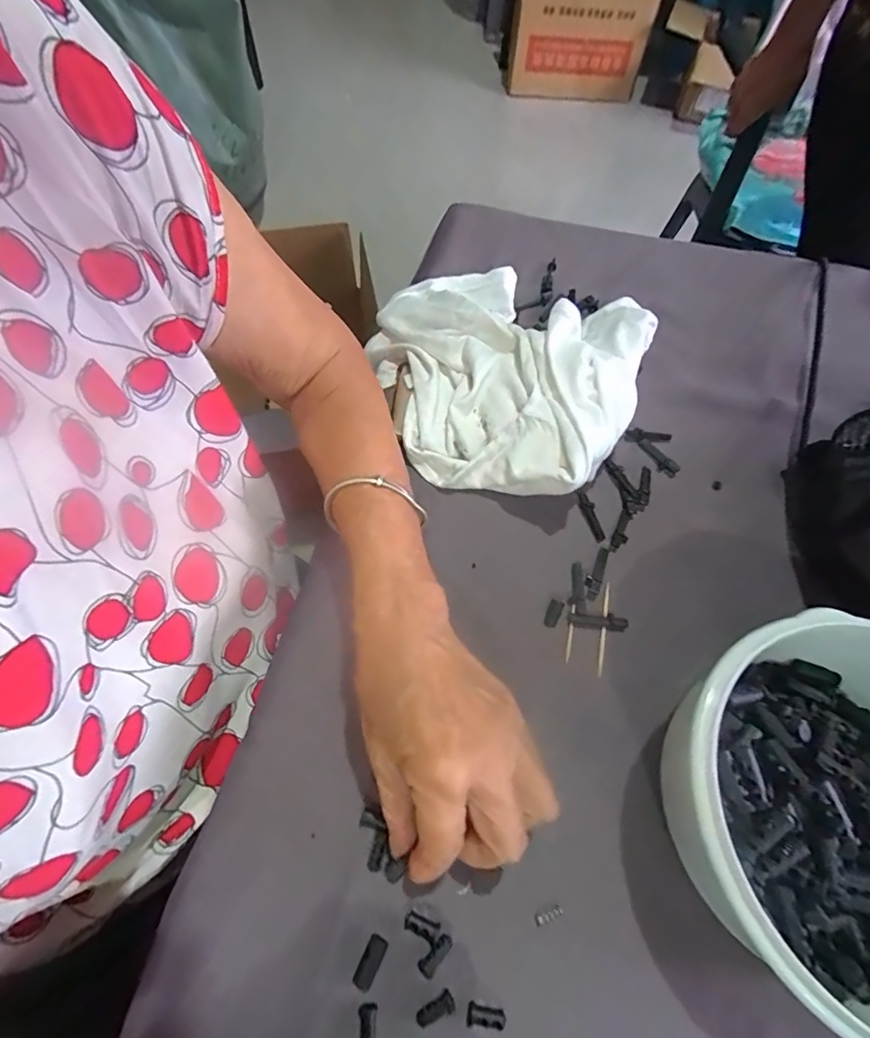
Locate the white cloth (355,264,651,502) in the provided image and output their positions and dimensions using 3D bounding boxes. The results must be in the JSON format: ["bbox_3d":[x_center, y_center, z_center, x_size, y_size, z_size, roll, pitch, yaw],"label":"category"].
[{"bbox_3d":[0.046,-0.126,0.389,0.207,0.057,0.209,19,64,10],"label":"white cloth"}]

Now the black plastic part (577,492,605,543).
[{"bbox_3d":[0.109,-0.002,0.353,0.009,0.004,0.037,-14,63,-7],"label":"black plastic part"}]

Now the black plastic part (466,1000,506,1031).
[{"bbox_3d":[0.023,0.226,0.229,0.017,0.004,0.009,5,62,3],"label":"black plastic part"}]

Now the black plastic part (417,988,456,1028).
[{"bbox_3d":[0.001,0.224,0.231,0.018,0.004,0.008,-27,65,-14],"label":"black plastic part"}]

